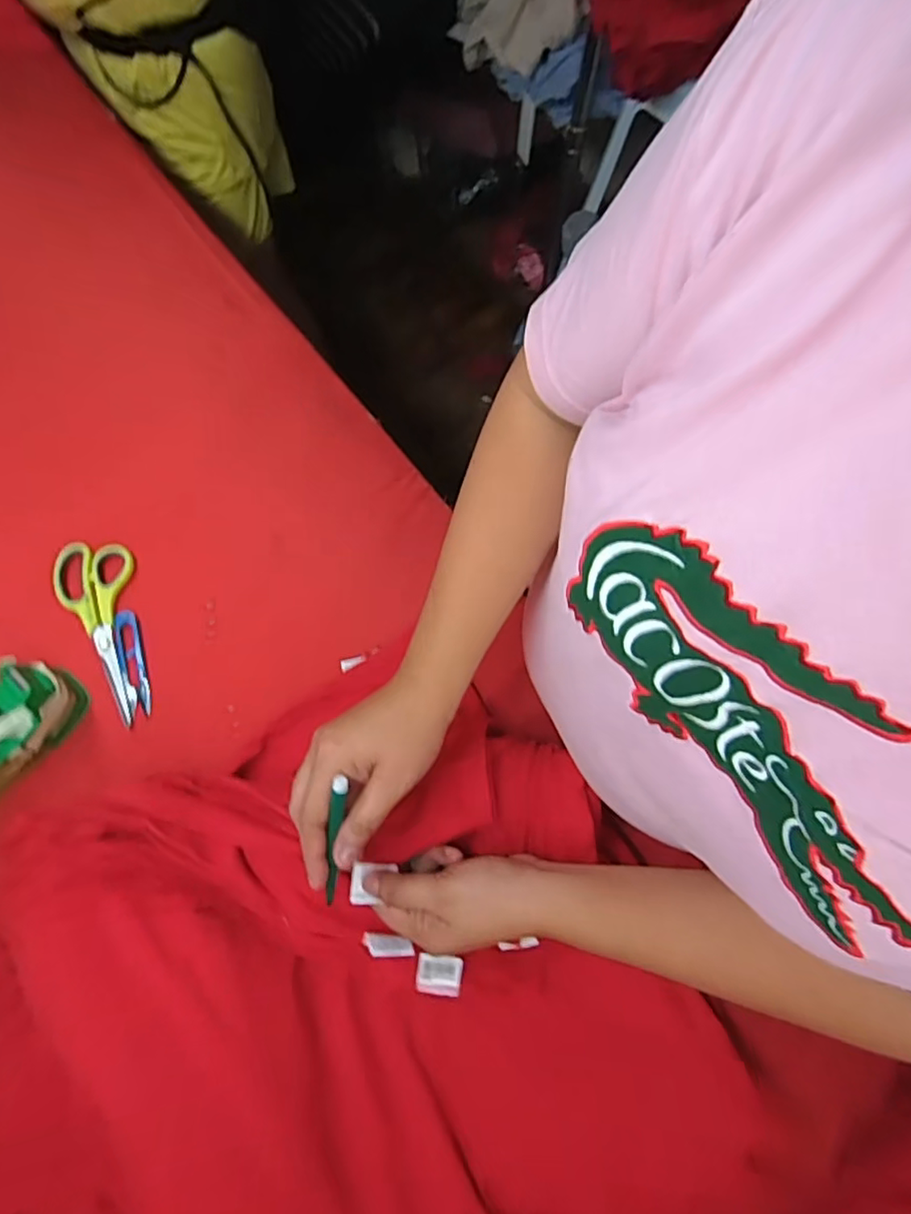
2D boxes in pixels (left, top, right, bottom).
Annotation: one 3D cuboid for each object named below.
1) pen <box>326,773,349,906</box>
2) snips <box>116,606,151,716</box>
[{"bbox_3d":[-0.083,0.166,0.419,0.009,0.014,0.113,10,115,3],"label":"pen"},{"bbox_3d":[-0.307,0.052,0.576,0.023,0.007,0.102,-17,75,-5],"label":"snips"}]

